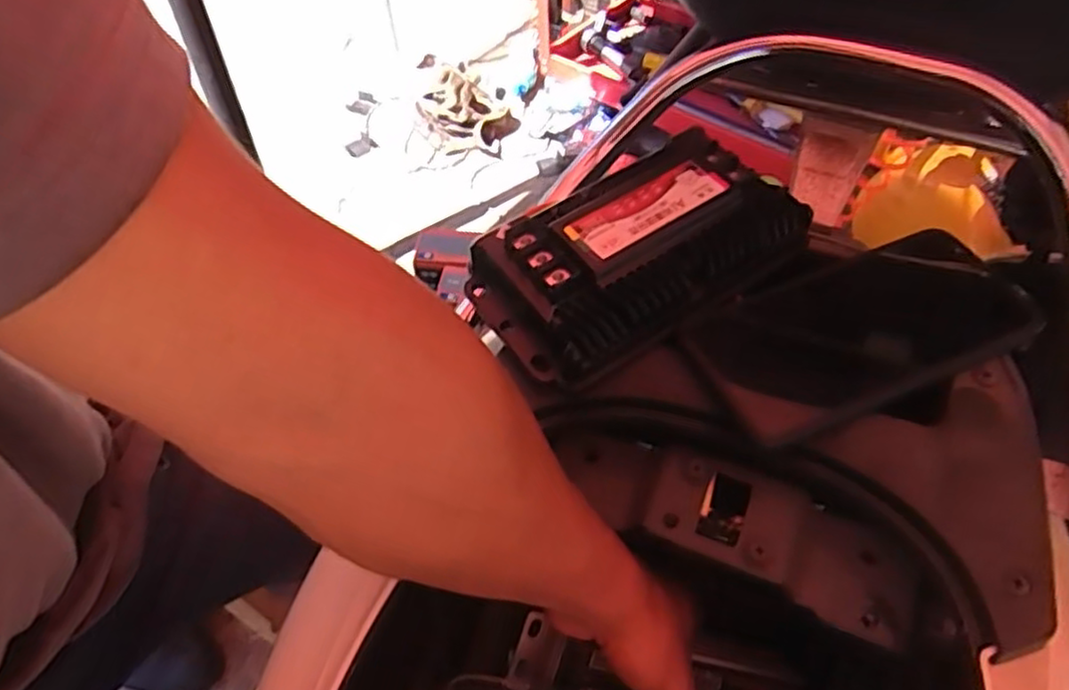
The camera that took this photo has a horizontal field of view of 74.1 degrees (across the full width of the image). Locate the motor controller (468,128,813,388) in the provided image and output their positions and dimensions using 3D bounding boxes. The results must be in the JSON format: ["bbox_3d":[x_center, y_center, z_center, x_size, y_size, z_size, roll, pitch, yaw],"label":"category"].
[{"bbox_3d":[0.056,-0.052,0.358,0.167,0.044,0.085,-26,57,-18],"label":"motor controller"}]

